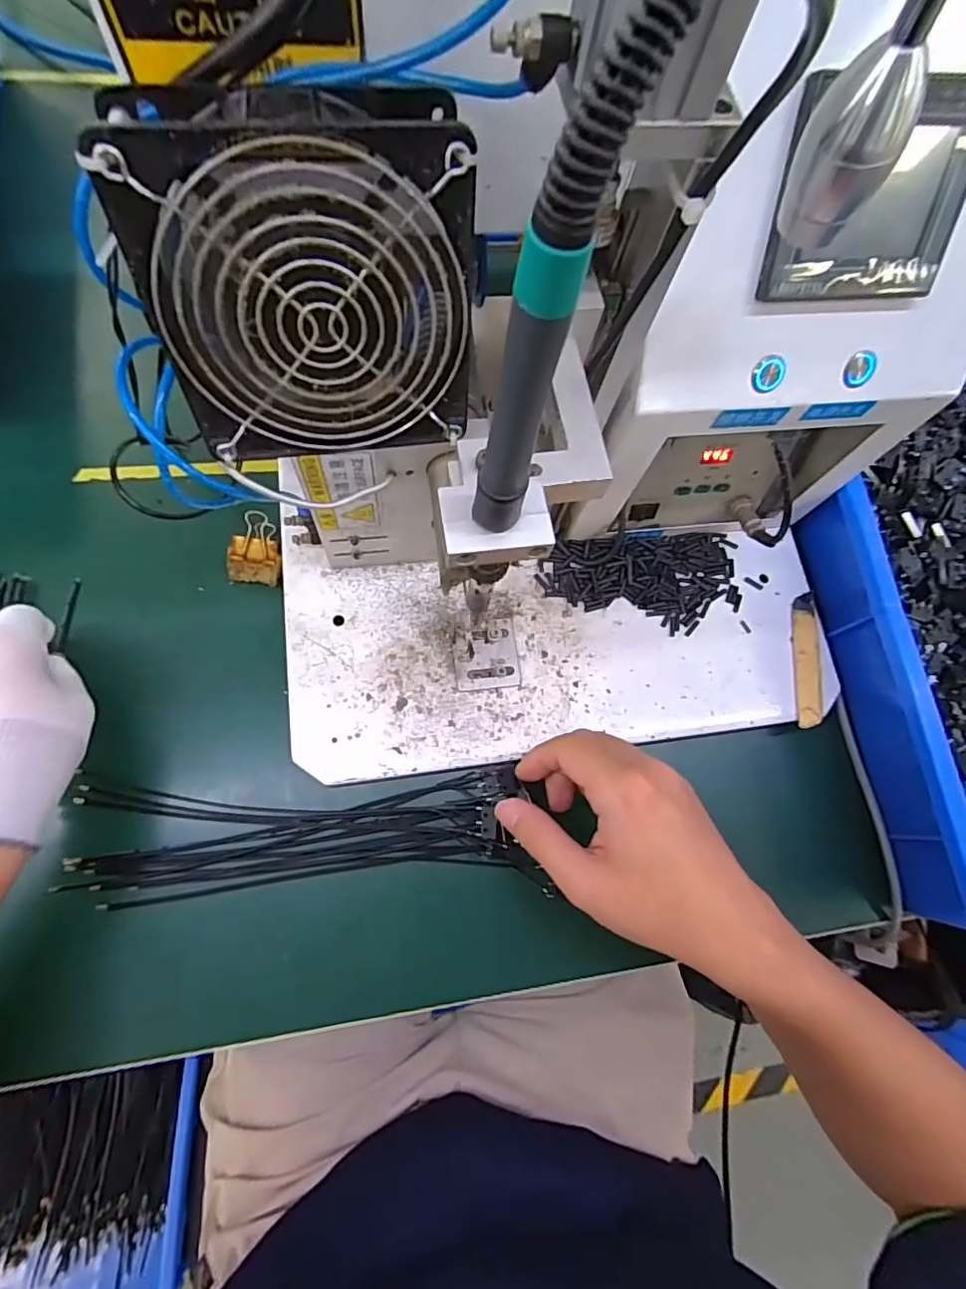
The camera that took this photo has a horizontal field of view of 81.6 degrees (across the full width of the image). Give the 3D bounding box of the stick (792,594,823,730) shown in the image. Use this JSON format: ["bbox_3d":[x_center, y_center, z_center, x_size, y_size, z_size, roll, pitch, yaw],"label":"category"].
[{"bbox_3d":[0.241,0.011,0.415,0.020,0.008,0.102,10,73,-4],"label":"stick"}]

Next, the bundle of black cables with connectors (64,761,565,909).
[{"bbox_3d":[-0.113,0.123,0.360,0.288,0.032,0.075,-4,74,-2],"label":"bundle of black cables with connectors"}]

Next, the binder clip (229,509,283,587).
[{"bbox_3d":[-0.167,-0.070,0.405,0.037,0.021,0.045,3,73,-6],"label":"binder clip"}]

